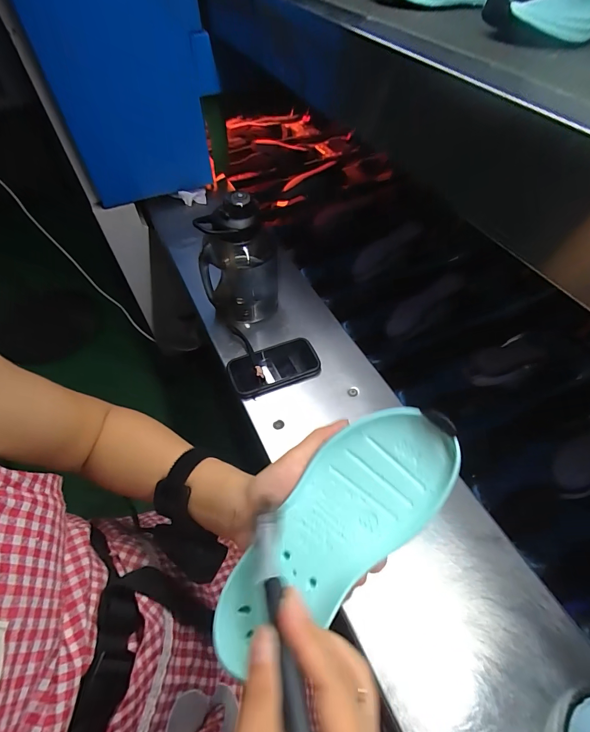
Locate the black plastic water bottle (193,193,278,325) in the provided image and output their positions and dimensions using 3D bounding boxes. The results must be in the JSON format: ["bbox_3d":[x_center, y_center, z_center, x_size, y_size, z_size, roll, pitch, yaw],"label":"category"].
[{"bbox_3d":[-0.104,-0.192,0.638,0.136,0.210,0.128,-5,61,0],"label":"black plastic water bottle"}]

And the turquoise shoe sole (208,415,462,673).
[{"bbox_3d":[0.022,0.113,0.243,0.202,0.023,0.076,-44,66,-4],"label":"turquoise shoe sole"}]

